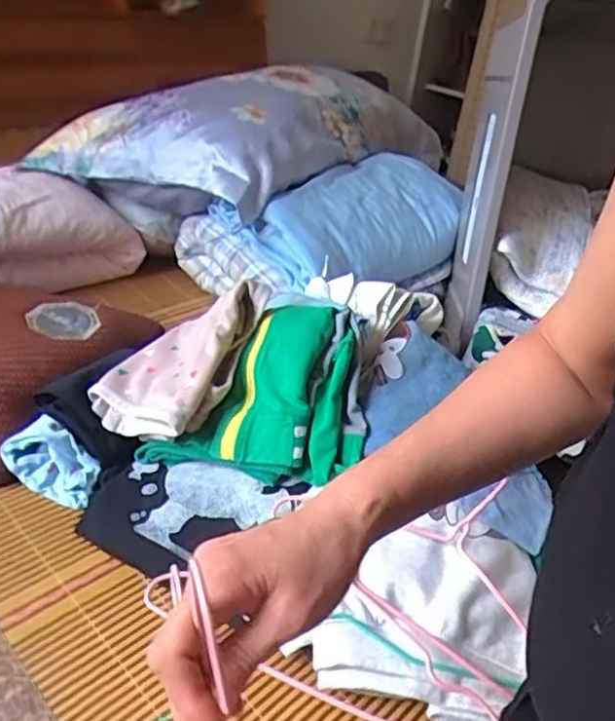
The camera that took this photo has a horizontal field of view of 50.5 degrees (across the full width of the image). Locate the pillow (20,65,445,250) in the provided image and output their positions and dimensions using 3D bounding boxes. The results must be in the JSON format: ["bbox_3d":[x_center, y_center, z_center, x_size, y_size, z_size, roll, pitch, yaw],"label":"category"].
[{"bbox_3d":[-0.084,-0.427,1.224,0.470,0.190,0.660,25,36,25],"label":"pillow"}]

